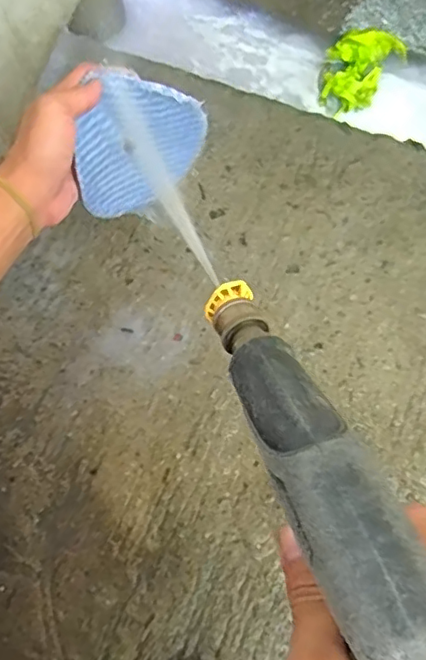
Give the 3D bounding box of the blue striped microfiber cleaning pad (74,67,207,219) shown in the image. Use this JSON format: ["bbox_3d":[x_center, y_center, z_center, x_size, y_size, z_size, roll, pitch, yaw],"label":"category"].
[{"bbox_3d":[-0.068,-0.166,0.508,0.123,0.130,0.051,-29,74,-7],"label":"blue striped microfiber cleaning pad"}]

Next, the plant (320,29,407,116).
[{"bbox_3d":[0.193,-0.350,0.759,0.081,0.030,0.135,37,80,5],"label":"plant"}]

